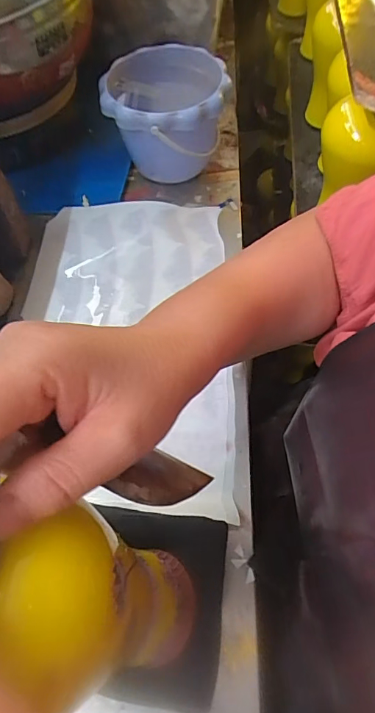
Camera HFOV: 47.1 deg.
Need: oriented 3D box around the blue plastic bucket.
[{"bbox_3d":[-0.025,-0.312,0.568,0.147,0.122,0.160,-1,62,3],"label":"blue plastic bucket"}]

